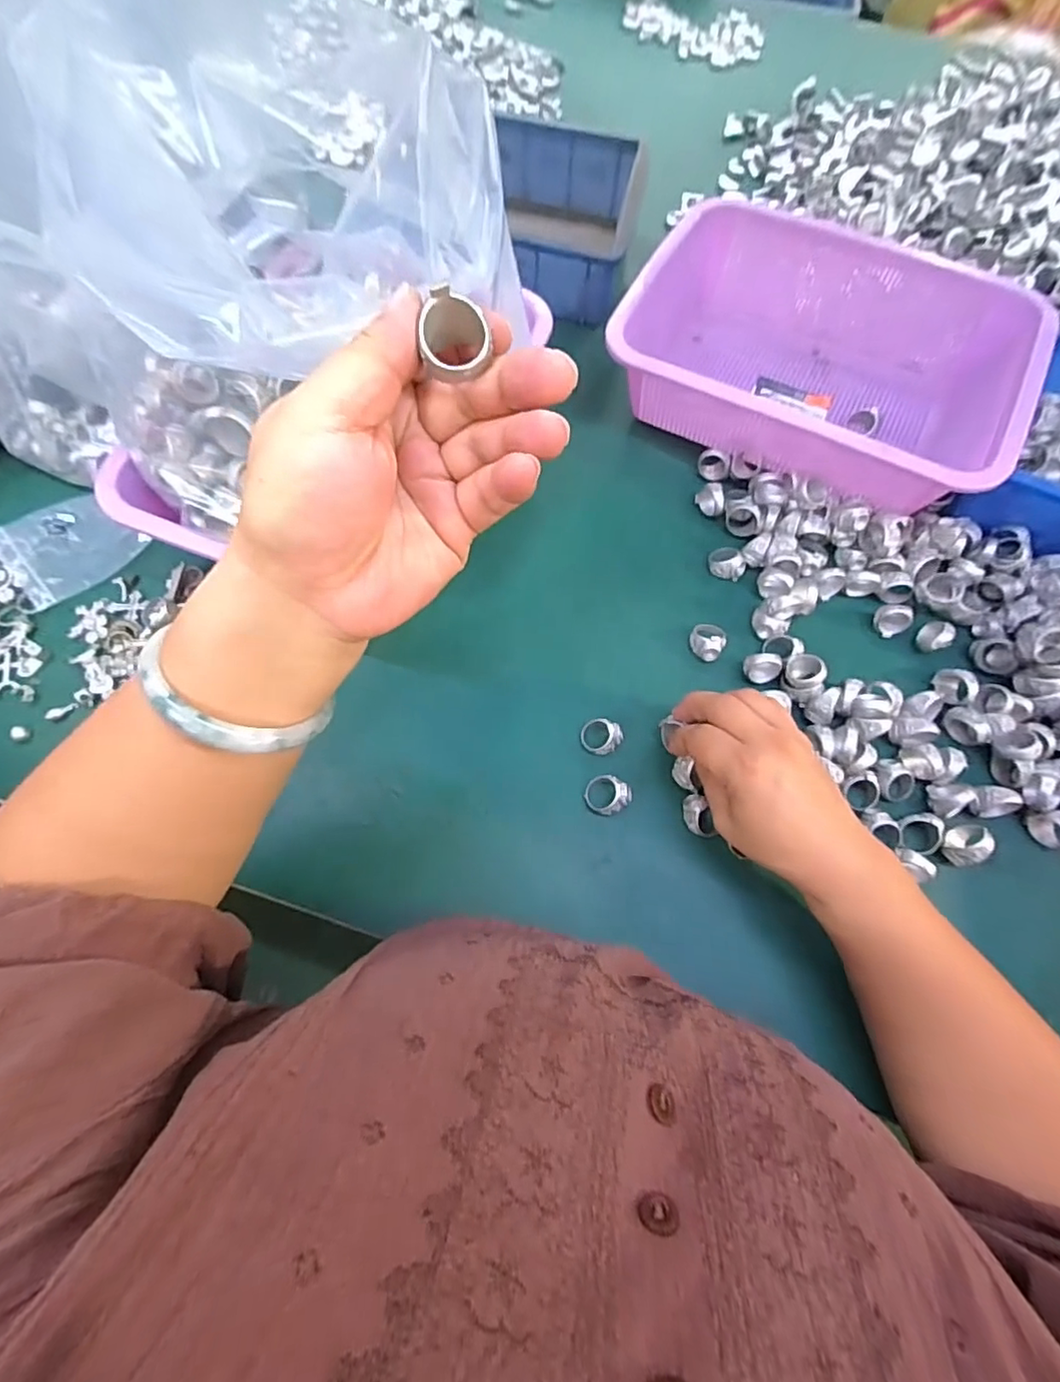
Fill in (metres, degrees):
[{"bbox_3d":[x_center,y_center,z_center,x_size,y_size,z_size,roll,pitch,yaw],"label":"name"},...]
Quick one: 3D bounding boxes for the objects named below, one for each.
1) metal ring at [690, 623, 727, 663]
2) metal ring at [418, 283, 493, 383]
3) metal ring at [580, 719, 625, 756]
[{"bbox_3d":[0.132,-0.039,0.426,0.026,0.014,0.028,1,69,-2],"label":"metal ring"},{"bbox_3d":[-0.024,-0.111,0.181,0.021,0.009,0.022,20,102,-12],"label":"metal ring"},{"bbox_3d":[0.048,0.030,0.389,0.027,0.012,0.023,29,71,9],"label":"metal ring"}]

